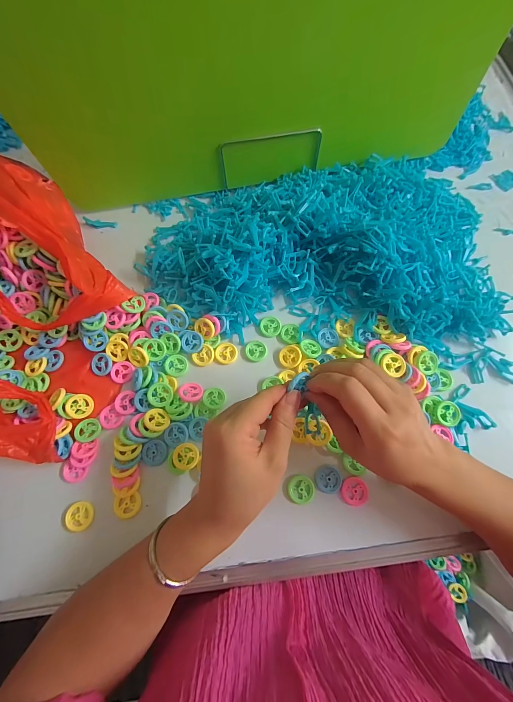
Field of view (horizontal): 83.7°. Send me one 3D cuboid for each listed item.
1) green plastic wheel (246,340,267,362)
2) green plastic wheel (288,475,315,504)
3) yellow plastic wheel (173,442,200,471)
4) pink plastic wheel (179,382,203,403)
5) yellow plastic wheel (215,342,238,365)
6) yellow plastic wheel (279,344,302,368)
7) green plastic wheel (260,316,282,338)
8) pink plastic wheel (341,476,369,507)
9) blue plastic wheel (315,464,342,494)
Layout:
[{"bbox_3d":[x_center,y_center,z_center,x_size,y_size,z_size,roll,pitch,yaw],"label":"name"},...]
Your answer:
[{"bbox_3d":[0.000,0.001,0.381,0.028,0.004,0.028,0,70,1],"label":"green plastic wheel"},{"bbox_3d":[0.051,0.156,0.321,0.029,0.004,0.029,0,70,1],"label":"green plastic wheel"},{"bbox_3d":[-0.082,0.123,0.334,0.029,0.007,0.030,0,70,1],"label":"yellow plastic wheel"},{"bbox_3d":[-0.082,0.051,0.358,0.029,0.004,0.029,7,45,-7],"label":"pink plastic wheel"},{"bbox_3d":[-0.040,0.002,0.378,0.029,0.004,0.030,0,70,1],"label":"yellow plastic wheel"},{"bbox_3d":[0.045,0.008,0.373,0.028,0.007,0.028,-14,77,14],"label":"yellow plastic wheel"},{"bbox_3d":[0.019,-0.034,0.391,0.029,0.004,0.029,0,70,1],"label":"green plastic wheel"},{"bbox_3d":[0.110,0.157,0.320,0.029,0.004,0.028,-2,70,0],"label":"pink plastic wheel"},{"bbox_3d":[0.082,0.145,0.325,0.028,0.004,0.030,0,70,1],"label":"blue plastic wheel"}]

